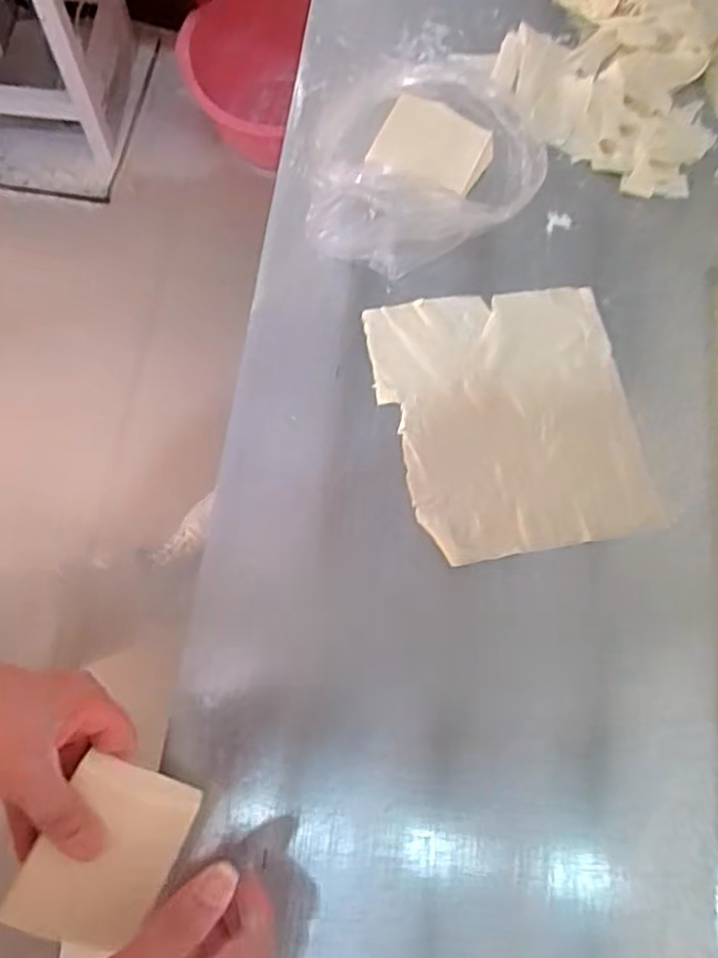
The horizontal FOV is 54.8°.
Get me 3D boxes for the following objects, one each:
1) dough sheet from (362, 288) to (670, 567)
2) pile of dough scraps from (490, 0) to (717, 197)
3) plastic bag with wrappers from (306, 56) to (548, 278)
[{"bbox_3d":[0.121,-0.051,0.552,0.194,0.010,0.218,-9,73,-6],"label":"dough sheet"},{"bbox_3d":[0.311,-0.450,0.666,0.262,0.056,0.377,41,75,10],"label":"pile of dough scraps"},{"bbox_3d":[0.057,-0.267,0.572,0.176,0.099,0.177,10,72,1],"label":"plastic bag with wrappers"}]

